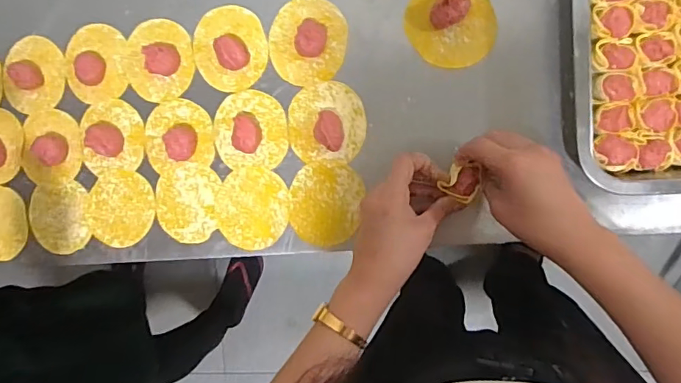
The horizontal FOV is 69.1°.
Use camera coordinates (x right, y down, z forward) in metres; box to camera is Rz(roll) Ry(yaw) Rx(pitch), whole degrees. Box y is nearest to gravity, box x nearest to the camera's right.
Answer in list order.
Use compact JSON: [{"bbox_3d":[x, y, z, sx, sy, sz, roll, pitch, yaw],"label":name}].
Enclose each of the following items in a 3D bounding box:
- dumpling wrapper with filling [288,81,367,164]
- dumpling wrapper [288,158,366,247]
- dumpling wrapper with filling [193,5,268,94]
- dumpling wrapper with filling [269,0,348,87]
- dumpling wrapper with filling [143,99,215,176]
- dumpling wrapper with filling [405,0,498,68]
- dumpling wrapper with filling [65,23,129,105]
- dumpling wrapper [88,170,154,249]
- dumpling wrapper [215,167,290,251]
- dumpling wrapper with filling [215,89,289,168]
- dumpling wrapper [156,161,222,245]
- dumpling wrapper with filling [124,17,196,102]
[{"bbox_3d":[-0.016,-0.070,0.492,0.078,0.026,0.078,2,92,9],"label":"dumpling wrapper with filling"},{"bbox_3d":[-0.016,0.012,0.510,0.073,0.004,0.086,17,96,6],"label":"dumpling wrapper"},{"bbox_3d":[-0.117,-0.148,0.508,0.079,0.026,0.082,0,92,9],"label":"dumpling wrapper with filling"},{"bbox_3d":[-0.035,-0.152,0.495,0.078,0.019,0.085,0,92,9],"label":"dumpling wrapper with filling"},{"bbox_3d":[-0.176,-0.062,0.526,0.078,0.023,0.073,0,92,9],"label":"dumpling wrapper with filling"},{"bbox_3d":[0.105,-0.161,0.467,0.084,0.028,0.078,0,92,9],"label":"dumpling wrapper with filling"},{"bbox_3d":[-0.273,-0.142,0.542,0.072,0.019,0.084,-2,91,9],"label":"dumpling wrapper with filling"},{"bbox_3d":[-0.243,0.019,0.549,0.078,0.004,0.082,-1,91,9],"label":"dumpling wrapper"},{"bbox_3d":[-0.094,0.018,0.526,0.078,0.004,0.085,1,94,9],"label":"dumpling wrapper"},{"bbox_3d":[-0.096,-0.064,0.510,0.079,0.020,0.079,0,92,9],"label":"dumpling wrapper with filling"},{"bbox_3d":[-0.167,0.011,0.537,0.071,0.004,0.084,8,93,9],"label":"dumpling wrapper"},{"bbox_3d":[-0.198,-0.141,0.528,0.082,0.030,0.084,0,92,9],"label":"dumpling wrapper with filling"}]

